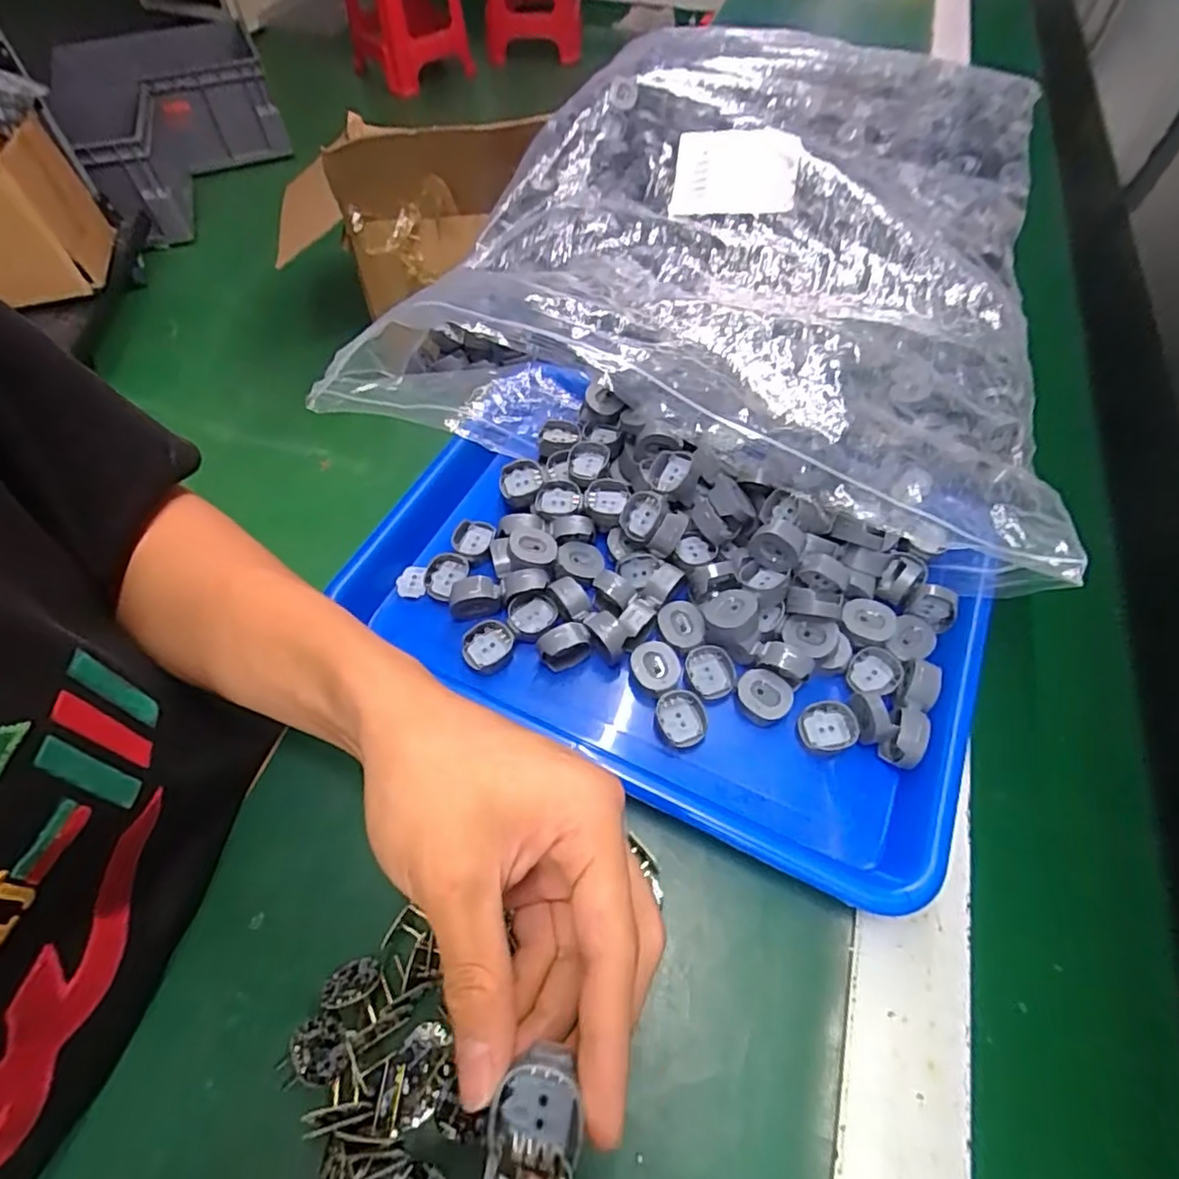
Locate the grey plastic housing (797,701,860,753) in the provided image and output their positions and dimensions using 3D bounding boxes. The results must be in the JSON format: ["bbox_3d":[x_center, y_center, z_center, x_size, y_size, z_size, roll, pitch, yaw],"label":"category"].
[{"bbox_3d":[0.122,0.070,0.317,0.027,0.015,0.023,-3,58,-2],"label":"grey plastic housing"}]

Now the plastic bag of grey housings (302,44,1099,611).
[{"bbox_3d":[0.128,-0.298,0.485,0.437,0.082,0.558,18,60,11],"label":"plastic bag of grey housings"}]

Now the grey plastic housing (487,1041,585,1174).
[{"bbox_3d":[-0.013,0.138,0.167,0.024,0.012,0.022,8,58,5],"label":"grey plastic housing"}]

